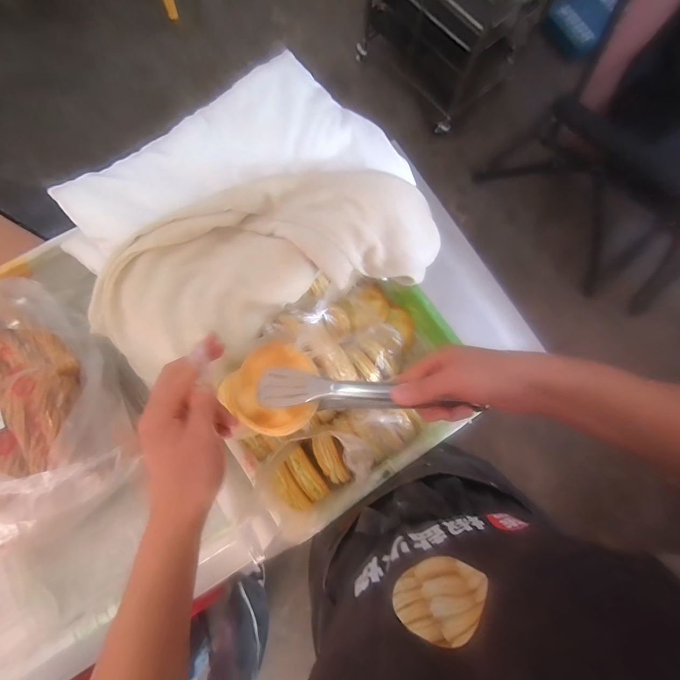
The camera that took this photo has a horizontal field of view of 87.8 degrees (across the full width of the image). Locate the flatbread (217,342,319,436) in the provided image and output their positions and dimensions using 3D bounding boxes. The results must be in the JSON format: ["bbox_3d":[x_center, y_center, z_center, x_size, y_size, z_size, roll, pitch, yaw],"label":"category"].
[{"bbox_3d":[-0.070,0.053,0.388,0.096,0.022,0.096,36,67,19],"label":"flatbread"}]

